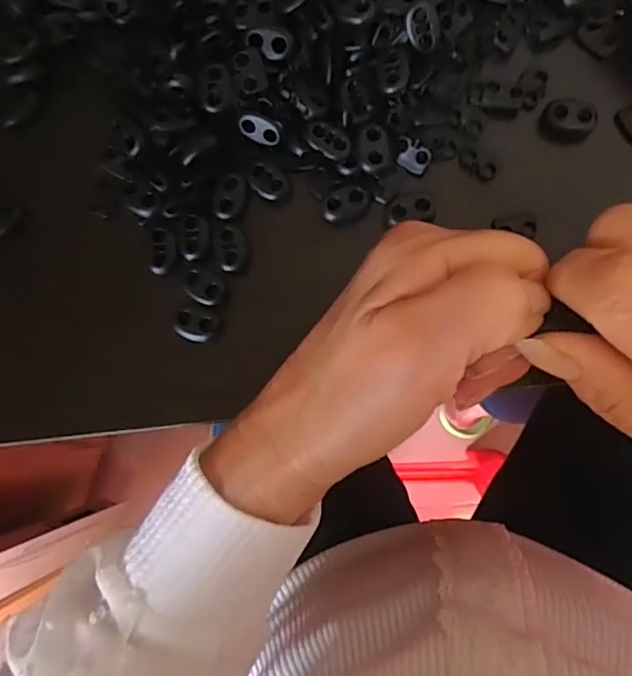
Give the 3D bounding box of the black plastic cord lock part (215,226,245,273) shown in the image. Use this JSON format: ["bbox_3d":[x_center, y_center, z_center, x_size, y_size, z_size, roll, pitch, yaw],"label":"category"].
[{"bbox_3d":[-0.037,-0.039,0.246,0.012,0.004,0.020,-14,82,2],"label":"black plastic cord lock part"}]

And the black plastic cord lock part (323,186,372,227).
[{"bbox_3d":[0.014,-0.058,0.245,0.021,0.005,0.014,-12,82,2],"label":"black plastic cord lock part"}]

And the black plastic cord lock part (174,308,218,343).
[{"bbox_3d":[-0.051,-0.005,0.242,0.016,0.006,0.013,14,84,5],"label":"black plastic cord lock part"}]

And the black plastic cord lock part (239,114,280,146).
[{"bbox_3d":[-0.025,-0.090,0.243,0.018,0.004,0.009,23,85,6],"label":"black plastic cord lock part"}]

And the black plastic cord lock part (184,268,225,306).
[{"bbox_3d":[-0.049,-0.023,0.245,0.018,0.005,0.013,31,86,7],"label":"black plastic cord lock part"}]

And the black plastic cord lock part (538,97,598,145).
[{"bbox_3d":[0.108,-0.093,0.242,0.021,0.011,0.014,9,83,5],"label":"black plastic cord lock part"}]

